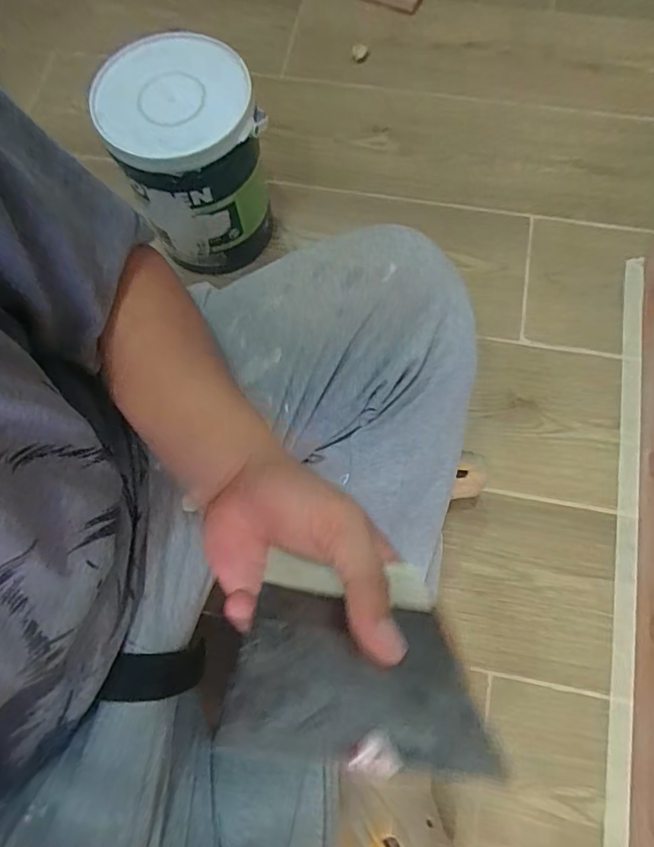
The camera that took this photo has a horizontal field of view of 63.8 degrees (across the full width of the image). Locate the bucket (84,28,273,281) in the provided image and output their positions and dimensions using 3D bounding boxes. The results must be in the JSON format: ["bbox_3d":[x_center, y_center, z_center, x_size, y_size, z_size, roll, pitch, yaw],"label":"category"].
[{"bbox_3d":[-0.163,-0.321,0.633,0.168,0.168,0.186,-38,76,-10],"label":"bucket"}]

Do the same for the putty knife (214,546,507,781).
[{"bbox_3d":[0.010,0.095,0.224,0.102,0.007,0.098,11,29,-14],"label":"putty knife"}]

